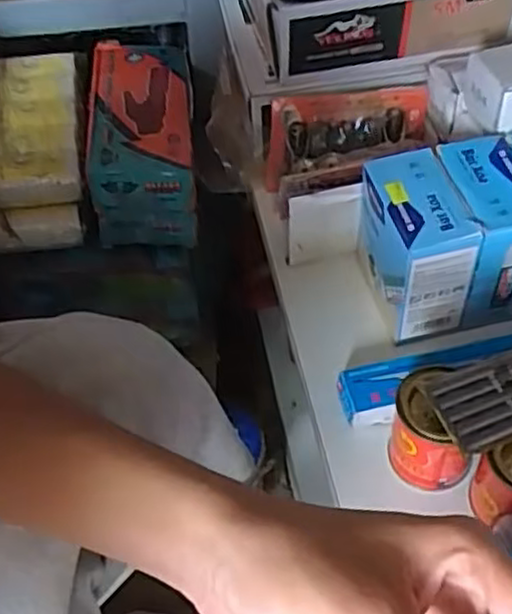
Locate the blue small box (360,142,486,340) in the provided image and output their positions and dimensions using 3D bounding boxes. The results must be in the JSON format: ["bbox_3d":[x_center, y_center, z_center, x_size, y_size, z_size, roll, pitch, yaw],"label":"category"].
[{"bbox_3d":[0.116,-0.045,0.540,0.061,0.105,0.094,-9,50,-8],"label":"blue small box"}]

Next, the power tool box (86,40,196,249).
[{"bbox_3d":[-0.120,-0.188,0.753,0.102,0.074,0.274,-4,49,-5],"label":"power tool box"}]

